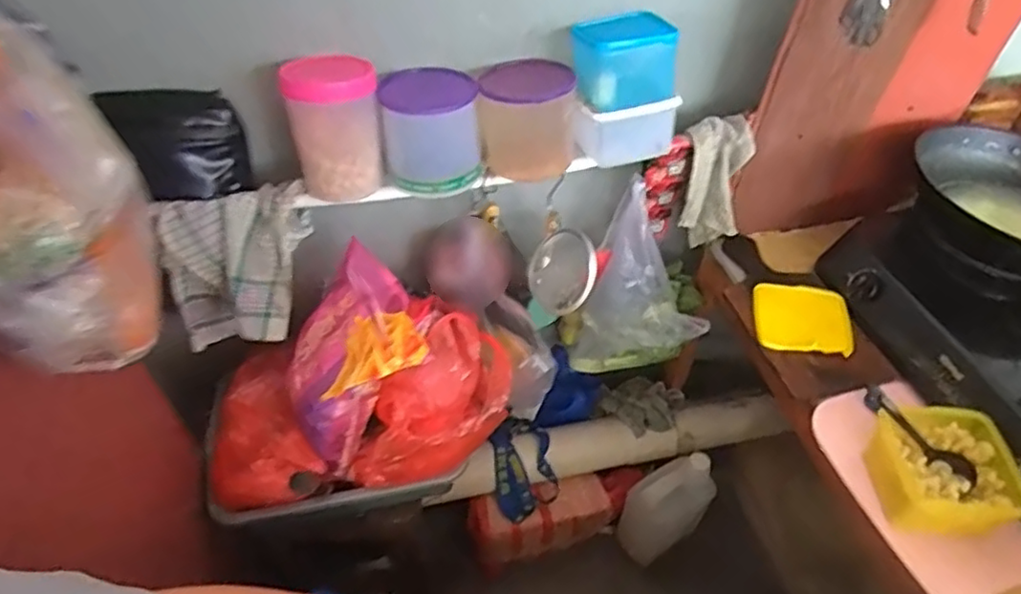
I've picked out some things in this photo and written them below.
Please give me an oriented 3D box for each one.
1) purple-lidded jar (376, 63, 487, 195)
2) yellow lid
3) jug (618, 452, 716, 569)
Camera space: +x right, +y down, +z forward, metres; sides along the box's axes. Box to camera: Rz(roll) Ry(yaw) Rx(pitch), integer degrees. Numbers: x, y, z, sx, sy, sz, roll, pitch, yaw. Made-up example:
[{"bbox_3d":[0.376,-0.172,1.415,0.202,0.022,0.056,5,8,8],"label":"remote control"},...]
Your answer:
[{"bbox_3d":[-0.113,-0.240,0.951,0.134,0.139,0.139,-5,47,-6],"label":"purple-lidded jar"},{"bbox_3d":[0.460,0.033,1.023,0.139,0.009,0.125,4,55,10],"label":"yellow lid"},{"bbox_3d":[0.336,0.484,1.442,0.182,0.328,0.117,-28,53,-25],"label":"jug"}]

